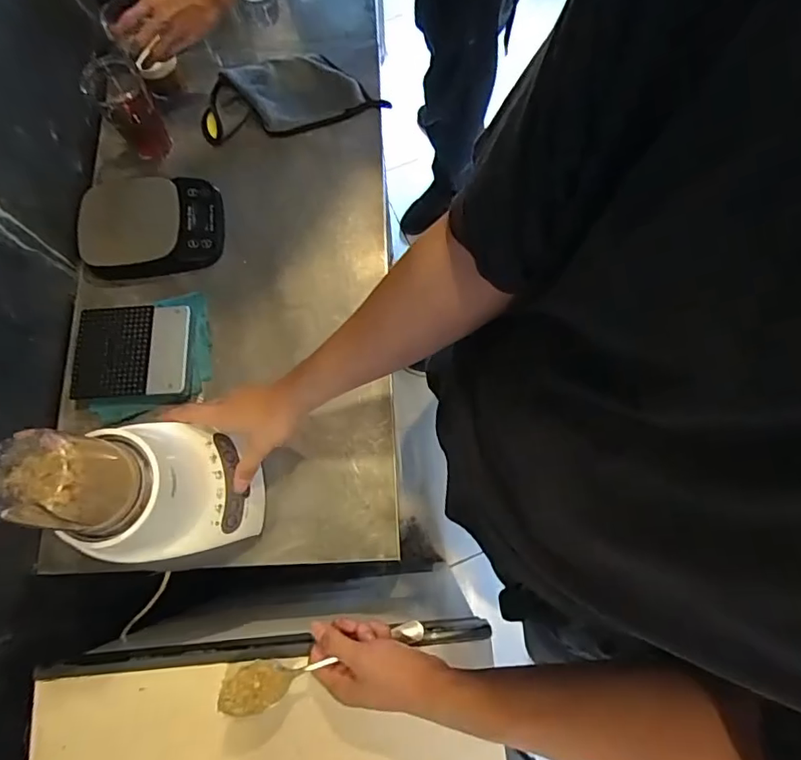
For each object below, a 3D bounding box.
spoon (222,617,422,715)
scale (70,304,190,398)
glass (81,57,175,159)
[{"bbox_3d":[-0.073,0.280,0.514,0.202,0.016,0.040,-11,73,-17],"label":"spoon"},{"bbox_3d":[-0.359,-0.041,0.697,0.149,0.023,0.125,-2,74,1],"label":"scale"},{"bbox_3d":[-0.399,-0.402,0.763,0.072,0.131,0.083,-33,76,-8],"label":"glass"}]

